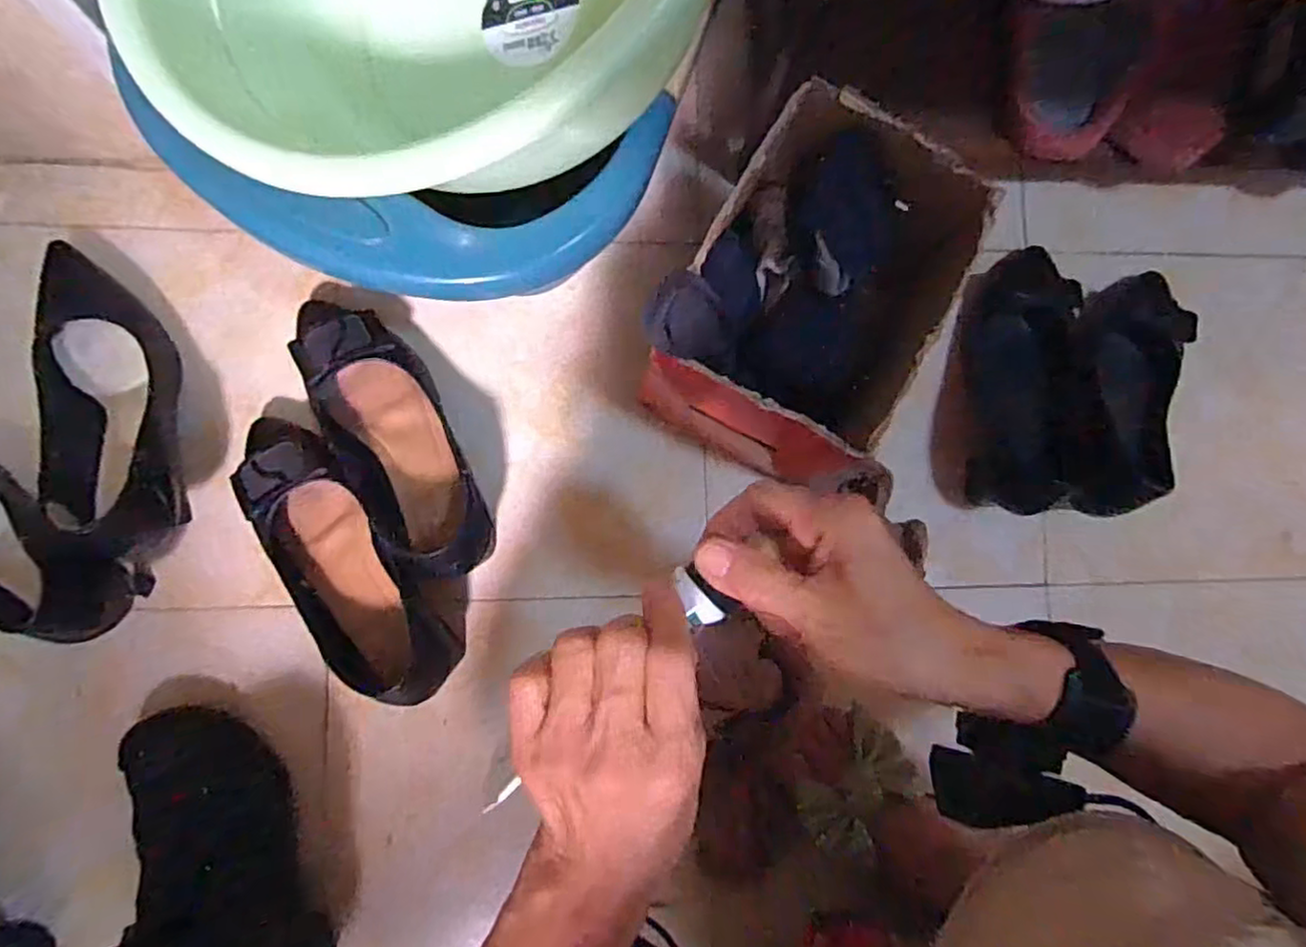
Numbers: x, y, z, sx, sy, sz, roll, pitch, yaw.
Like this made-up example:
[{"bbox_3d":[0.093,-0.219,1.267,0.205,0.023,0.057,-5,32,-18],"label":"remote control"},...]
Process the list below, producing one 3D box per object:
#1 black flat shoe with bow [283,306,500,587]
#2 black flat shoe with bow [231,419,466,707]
[{"bbox_3d":[-0.195,-0.029,0.509,0.089,0.053,0.232,-29,89,-7],"label":"black flat shoe with bow"},{"bbox_3d":[-0.233,0.062,0.502,0.084,0.055,0.235,-35,89,-8],"label":"black flat shoe with bow"}]

